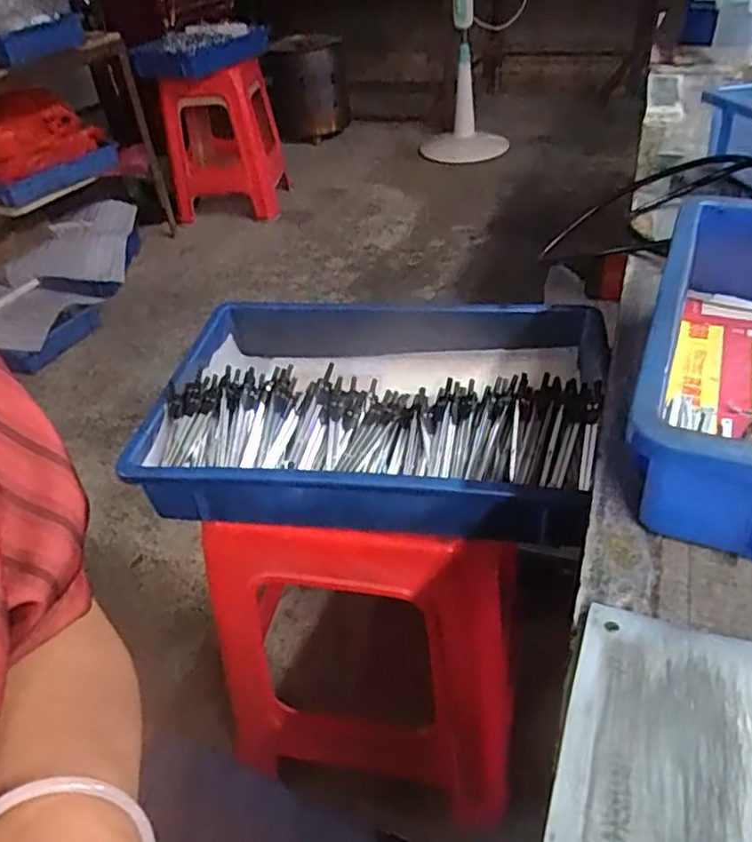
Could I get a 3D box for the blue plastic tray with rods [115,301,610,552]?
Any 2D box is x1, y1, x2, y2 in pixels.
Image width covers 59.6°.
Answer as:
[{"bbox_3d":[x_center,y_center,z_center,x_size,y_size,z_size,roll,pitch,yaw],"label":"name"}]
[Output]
[{"bbox_3d":[0.007,-0.015,0.652,0.423,0.090,0.277,3,40,10],"label":"blue plastic tray with rods"}]

